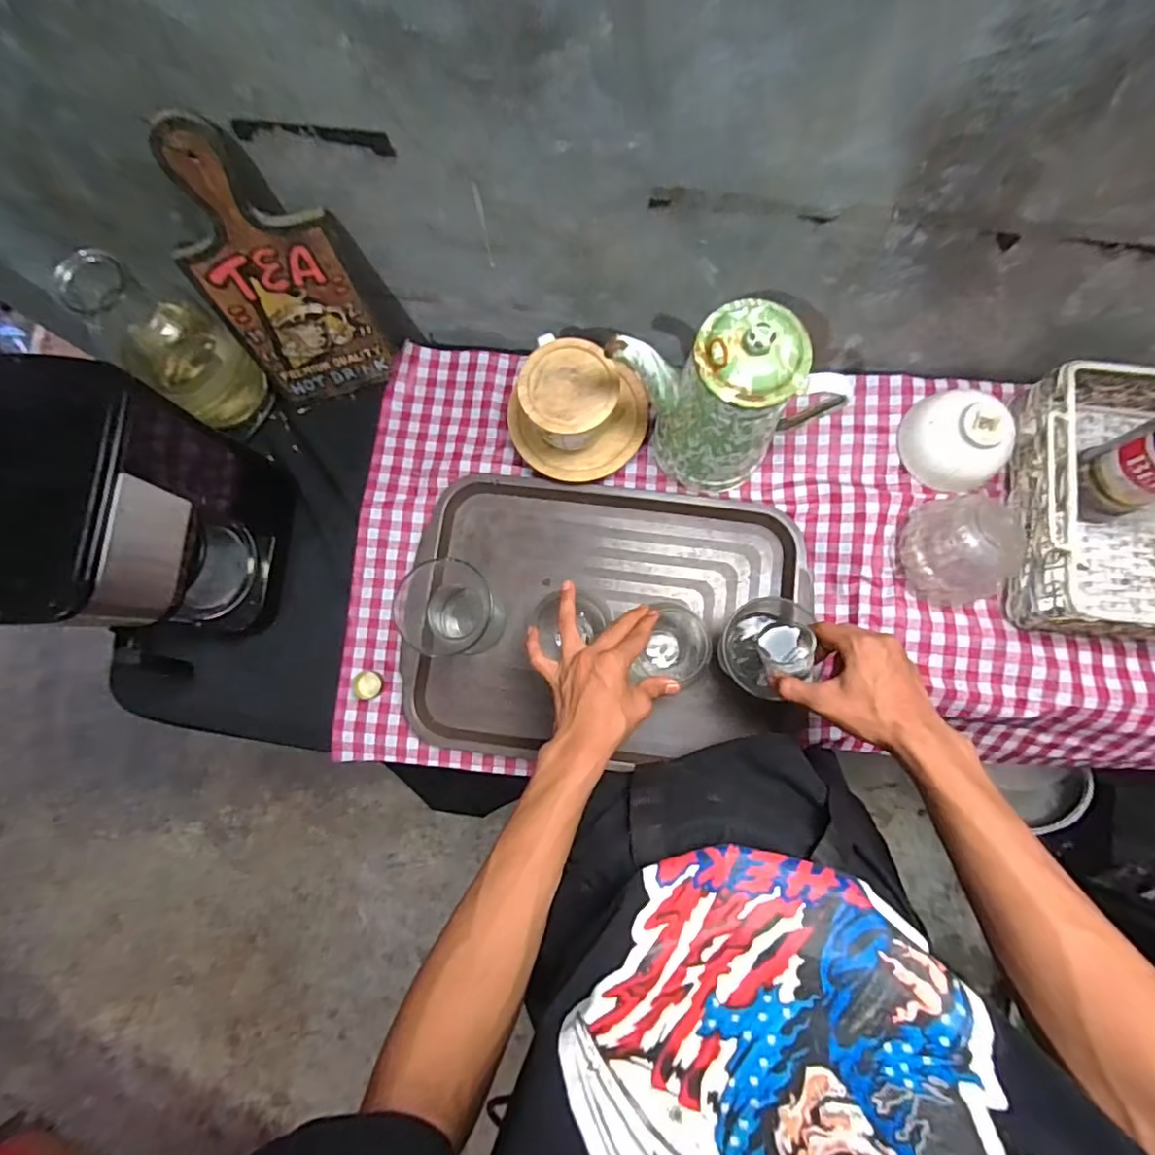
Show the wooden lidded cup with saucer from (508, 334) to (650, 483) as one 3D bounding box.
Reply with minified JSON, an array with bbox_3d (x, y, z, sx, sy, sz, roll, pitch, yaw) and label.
[{"bbox_3d":[0.001,-0.171,0.609,0.138,0.109,0.119,17,82,4],"label":"wooden lidded cup with saucer"}]

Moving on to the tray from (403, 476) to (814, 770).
[{"bbox_3d":[0.032,0.045,0.627,0.416,0.021,0.300,5,81,2],"label":"tray"}]

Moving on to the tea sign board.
[{"bbox_3d":[-0.283,-0.285,0.548,0.136,0.268,0.018,-15,65,-4],"label":"tea sign board"}]

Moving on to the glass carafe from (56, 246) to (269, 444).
[{"bbox_3d":[-0.415,-0.235,0.581,0.100,0.199,0.089,30,83,6],"label":"glass carafe"}]

